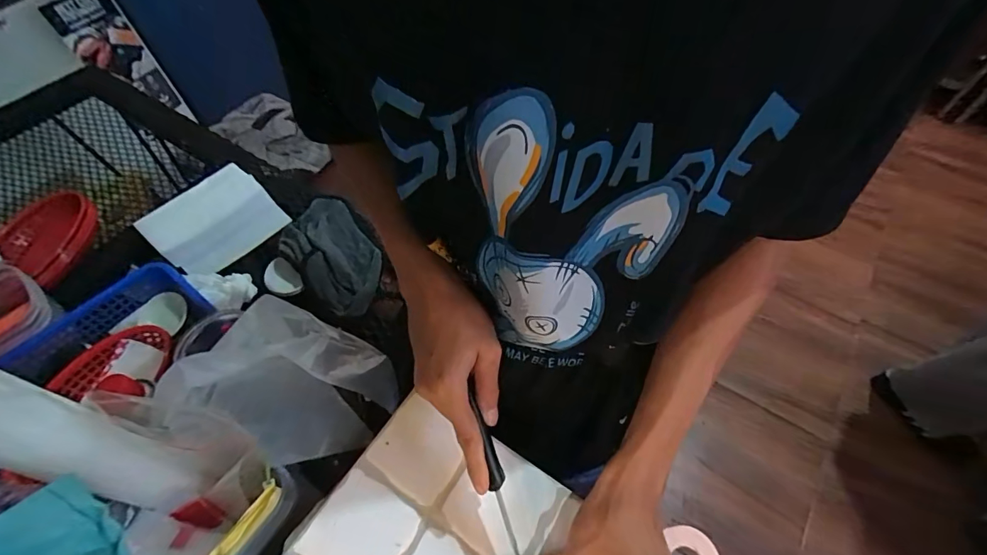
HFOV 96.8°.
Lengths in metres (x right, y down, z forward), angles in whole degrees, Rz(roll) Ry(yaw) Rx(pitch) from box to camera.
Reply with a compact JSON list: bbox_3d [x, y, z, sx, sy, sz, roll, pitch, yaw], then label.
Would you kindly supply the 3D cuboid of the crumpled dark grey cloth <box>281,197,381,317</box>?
[{"bbox_3d":[-0.264,-0.041,0.727,0.125,0.036,0.243,-32,62,-19],"label":"crumpled dark grey cloth"}]

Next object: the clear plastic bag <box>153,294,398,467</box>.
[{"bbox_3d":[-0.211,0.104,0.451,0.190,0.061,0.136,21,60,14],"label":"clear plastic bag"}]

